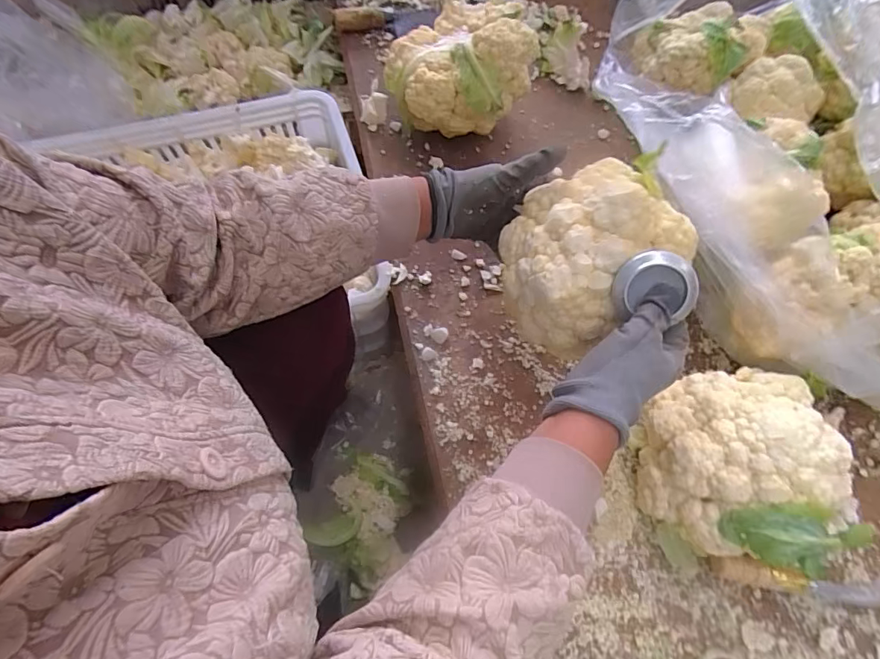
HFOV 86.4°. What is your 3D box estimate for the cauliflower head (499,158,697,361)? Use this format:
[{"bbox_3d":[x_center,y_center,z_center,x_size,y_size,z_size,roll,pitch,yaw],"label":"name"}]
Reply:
[{"bbox_3d":[0.129,-0.073,0.422,0.142,0.116,0.133,1,66,-3],"label":"cauliflower head"}]

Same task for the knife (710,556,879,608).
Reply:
[{"bbox_3d":[0.353,0.243,0.452,0.184,0.025,0.026,10,66,1],"label":"knife"}]

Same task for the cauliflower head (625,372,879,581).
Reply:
[{"bbox_3d":[0.277,0.130,0.443,0.156,0.122,0.180,-10,67,-8],"label":"cauliflower head"}]

